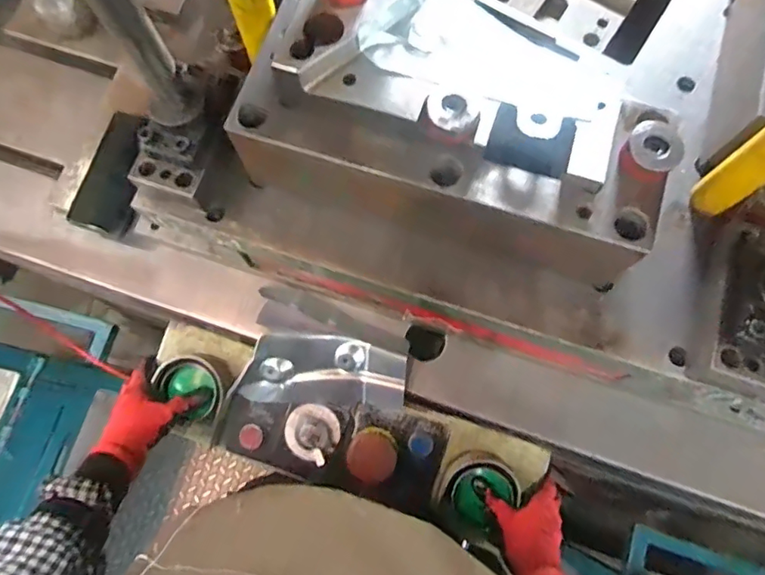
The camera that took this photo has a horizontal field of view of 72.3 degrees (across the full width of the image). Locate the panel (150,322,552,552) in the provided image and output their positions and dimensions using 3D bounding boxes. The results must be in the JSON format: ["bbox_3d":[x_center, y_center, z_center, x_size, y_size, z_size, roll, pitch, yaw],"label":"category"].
[{"bbox_3d":[-0.047,0.160,0.641,0.477,0.080,0.171,18,76,6],"label":"panel"}]

